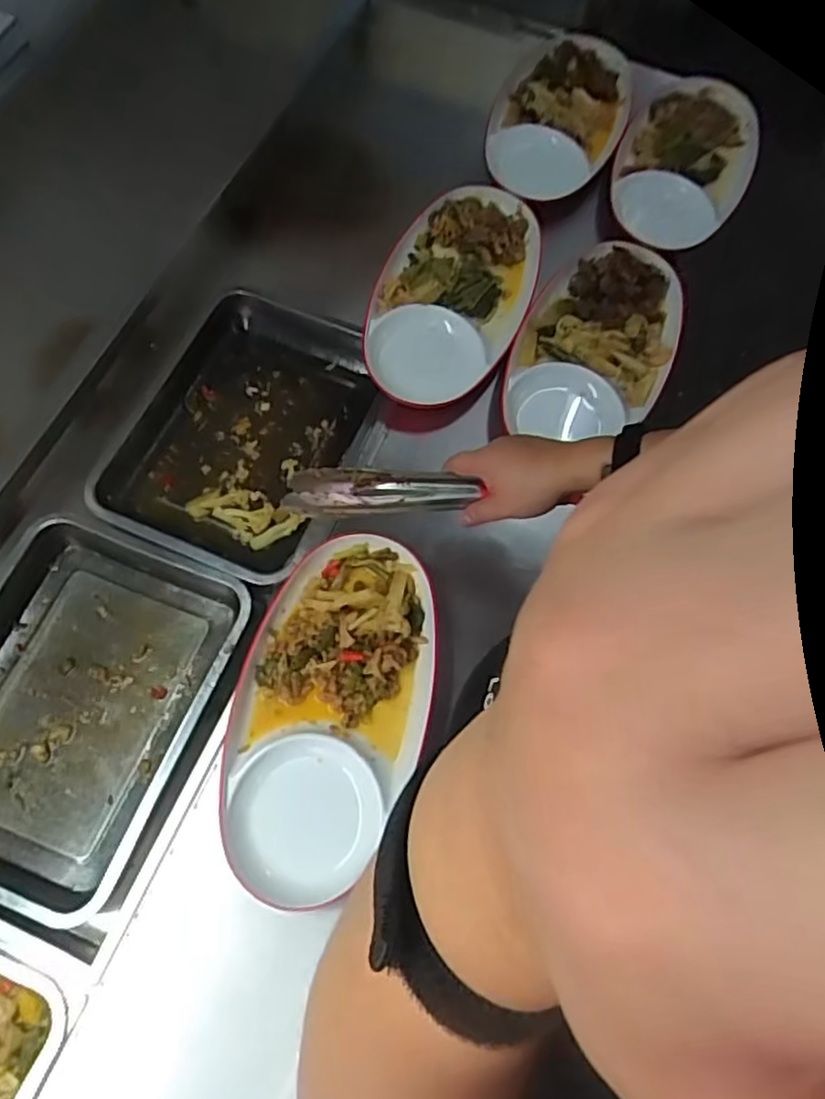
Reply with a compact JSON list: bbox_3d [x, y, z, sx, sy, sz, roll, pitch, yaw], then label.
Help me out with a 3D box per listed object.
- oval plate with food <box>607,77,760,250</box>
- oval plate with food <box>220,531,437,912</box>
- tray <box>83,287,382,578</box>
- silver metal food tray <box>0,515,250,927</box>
[{"bbox_3d":[0.391,-0.558,0.977,0.178,0.028,0.335,27,70,6],"label":"oval plate with food"},{"bbox_3d":[-0.076,0.153,0.668,0.177,0.060,0.338,9,65,5],"label":"oval plate with food"},{"bbox_3d":[-0.201,-0.145,0.826,0.249,0.058,0.350,24,70,5],"label":"tray"},{"bbox_3d":[-0.346,0.154,0.695,0.270,0.064,0.343,20,70,4],"label":"silver metal food tray"}]

